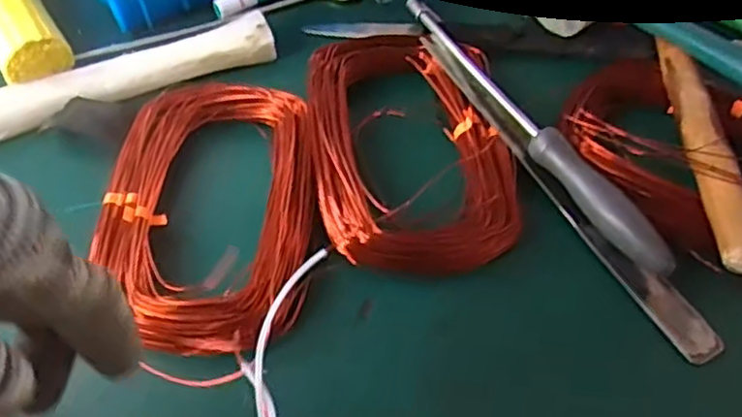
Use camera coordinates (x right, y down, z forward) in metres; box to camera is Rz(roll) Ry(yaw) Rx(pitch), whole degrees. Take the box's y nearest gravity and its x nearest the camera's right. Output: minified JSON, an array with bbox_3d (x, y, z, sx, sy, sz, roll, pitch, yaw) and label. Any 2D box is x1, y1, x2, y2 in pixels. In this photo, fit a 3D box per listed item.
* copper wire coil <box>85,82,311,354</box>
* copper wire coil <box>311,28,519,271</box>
[{"bbox_3d":[-0.094,-0.001,0.396,0.118,0.021,0.176,-3,56,-1],"label":"copper wire coil"},{"bbox_3d":[0.023,-0.043,0.422,0.116,0.021,0.170,-7,56,-3],"label":"copper wire coil"}]

